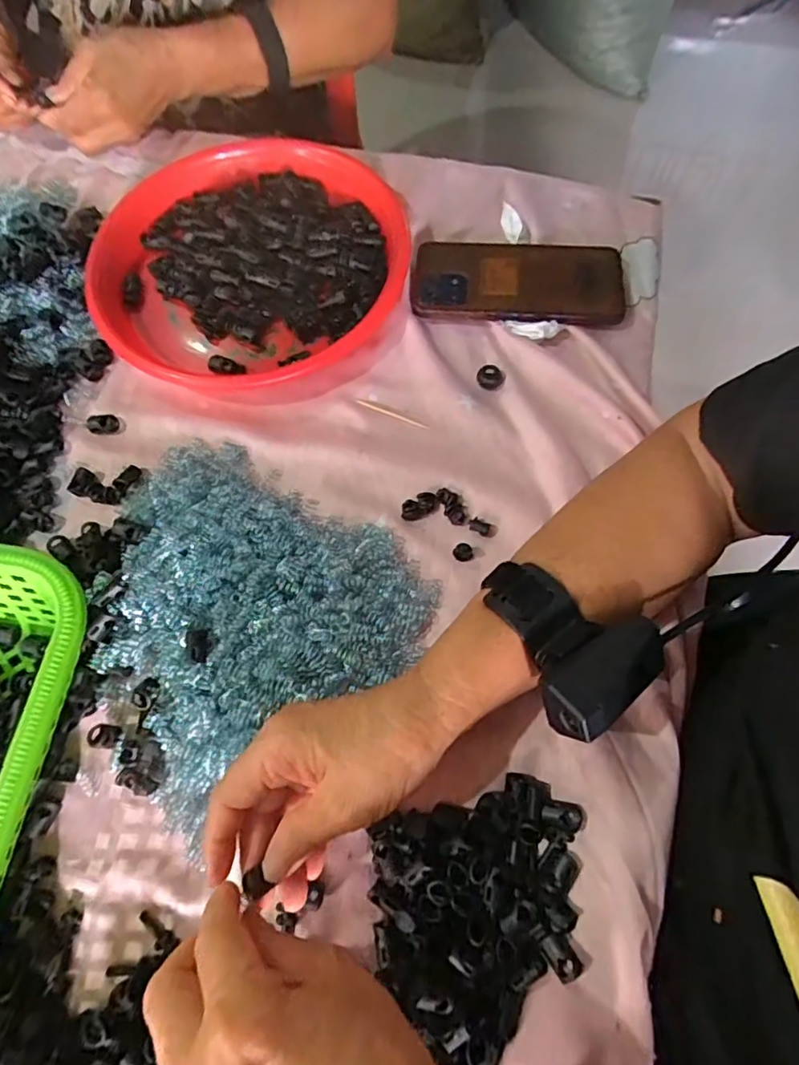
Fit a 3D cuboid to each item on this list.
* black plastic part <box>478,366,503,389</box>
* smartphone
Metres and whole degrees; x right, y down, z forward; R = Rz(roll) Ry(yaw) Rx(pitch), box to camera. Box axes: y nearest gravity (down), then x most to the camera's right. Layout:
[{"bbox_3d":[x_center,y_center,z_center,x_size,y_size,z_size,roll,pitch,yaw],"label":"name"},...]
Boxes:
[{"bbox_3d":[0.069,-0.118,0.414,0.019,0.009,0.017,7,70,4],"label":"black plastic part"},{"bbox_3d":[0.097,-0.206,0.441,0.167,0.014,0.083,6,70,4],"label":"smartphone"}]

